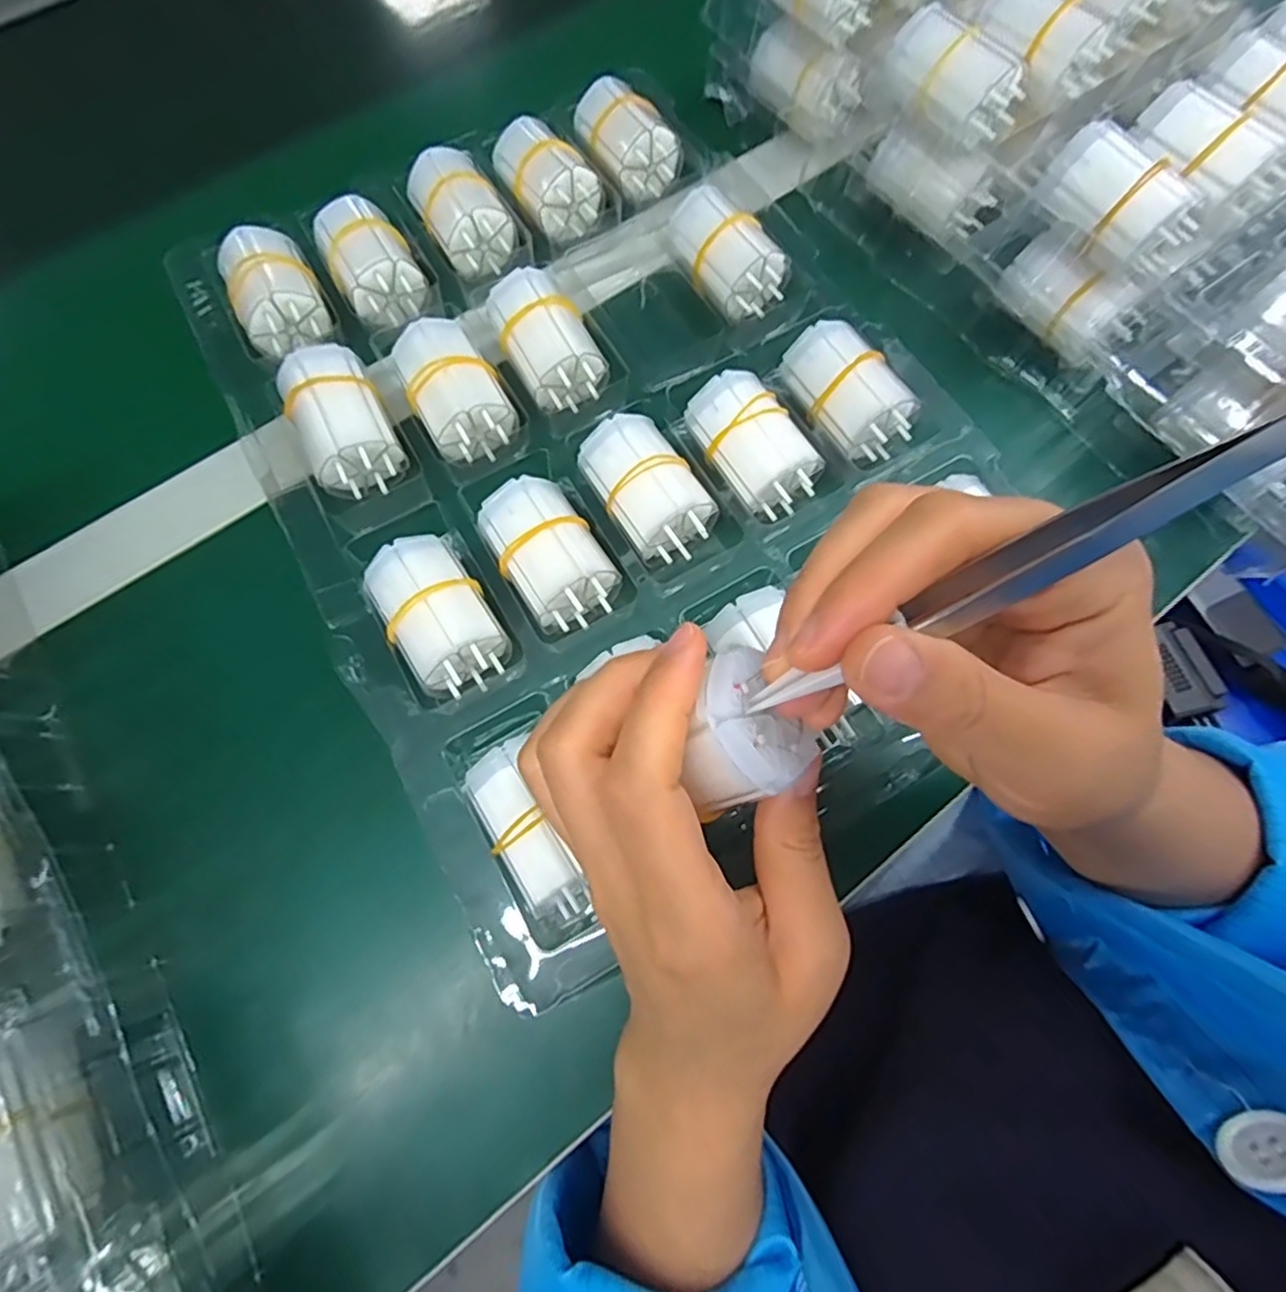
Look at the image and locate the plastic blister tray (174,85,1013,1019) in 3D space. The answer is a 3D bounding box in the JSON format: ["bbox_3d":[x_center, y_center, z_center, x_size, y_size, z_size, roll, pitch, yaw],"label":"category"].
[{"bbox_3d":[-0.020,-0.098,0.300,0.274,0.039,0.381,-29,74,-9],"label":"plastic blister tray"}]

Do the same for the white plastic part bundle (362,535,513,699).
[{"bbox_3d":[-0.083,-0.012,0.266,0.038,0.026,0.061,-30,74,-9],"label":"white plastic part bundle"}]

